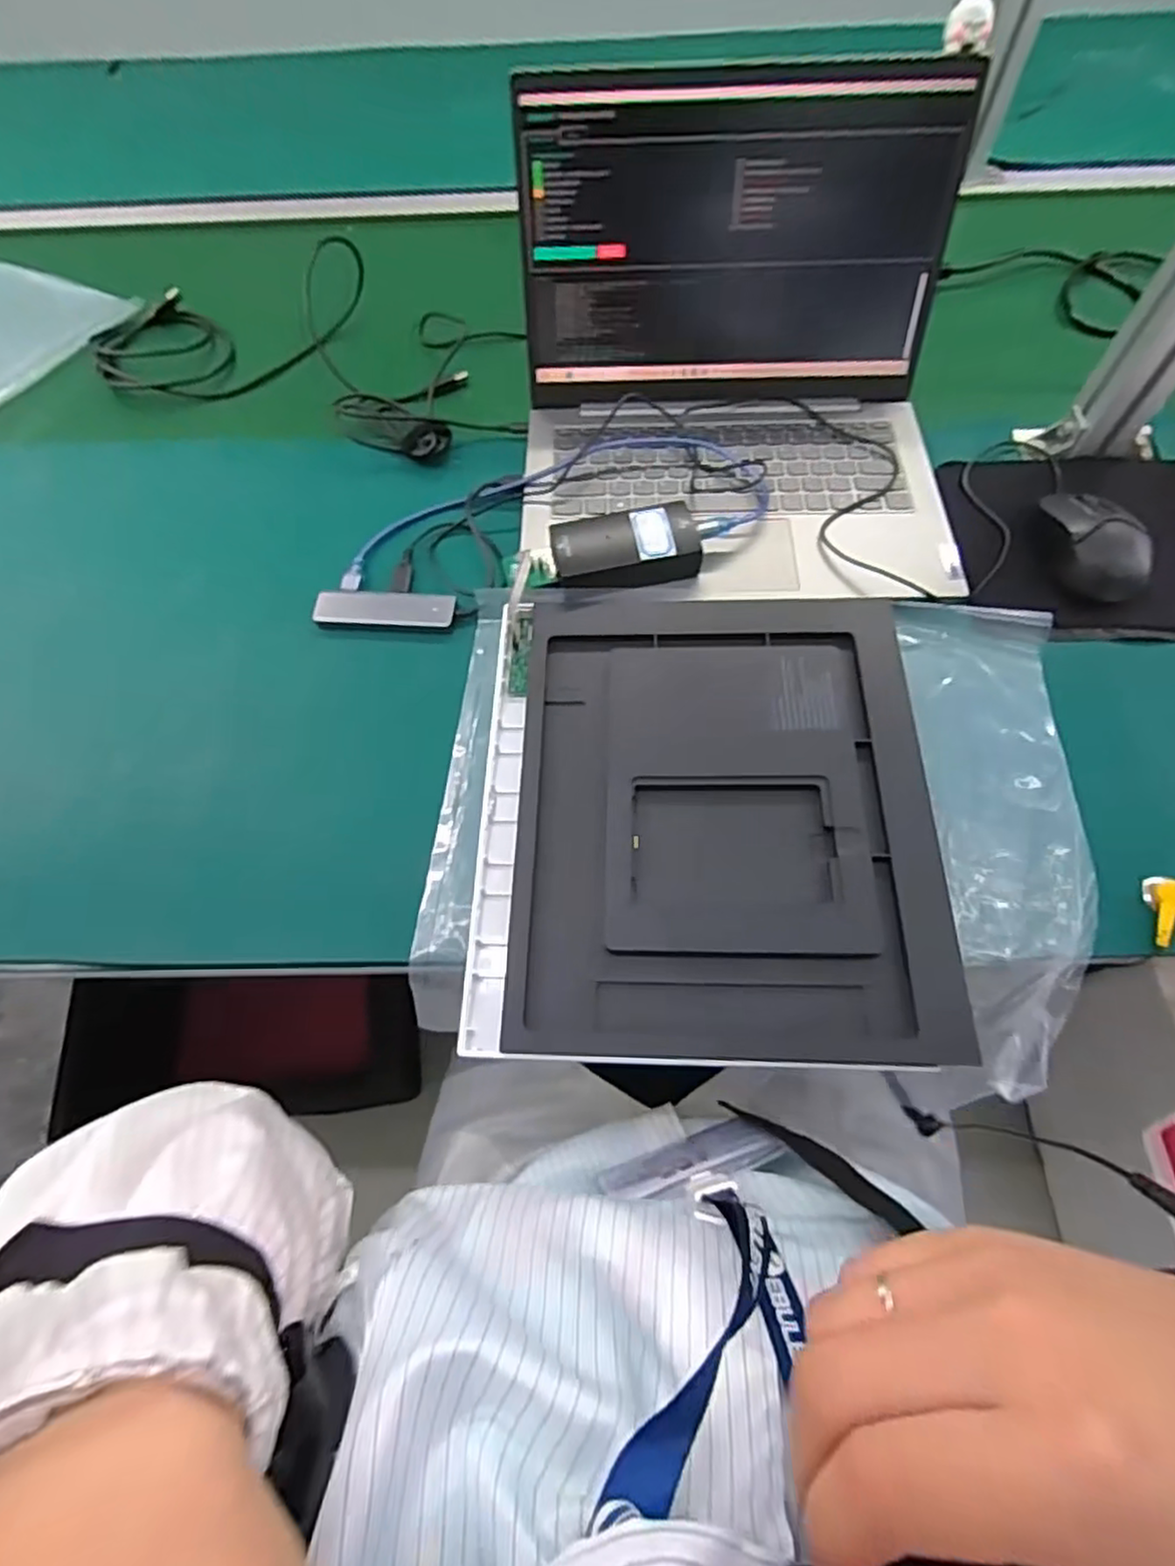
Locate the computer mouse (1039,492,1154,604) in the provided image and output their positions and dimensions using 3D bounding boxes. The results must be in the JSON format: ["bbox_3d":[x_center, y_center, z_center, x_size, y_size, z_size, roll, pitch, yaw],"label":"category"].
[{"bbox_3d":[0.368,-0.172,0.500,0.048,0.030,0.096,-3,64,1],"label":"computer mouse"}]

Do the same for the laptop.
[{"bbox_3d":[0.110,-0.308,0.495,0.322,0.177,0.325,-1,64,2],"label":"laptop"}]

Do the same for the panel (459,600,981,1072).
[{"bbox_3d":[0.070,0.012,0.427,0.263,0.024,0.293,1,64,3],"label":"panel"}]

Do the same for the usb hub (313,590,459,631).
[{"bbox_3d":[-0.148,-0.127,0.509,0.101,0.015,0.025,4,64,4],"label":"usb hub"}]

